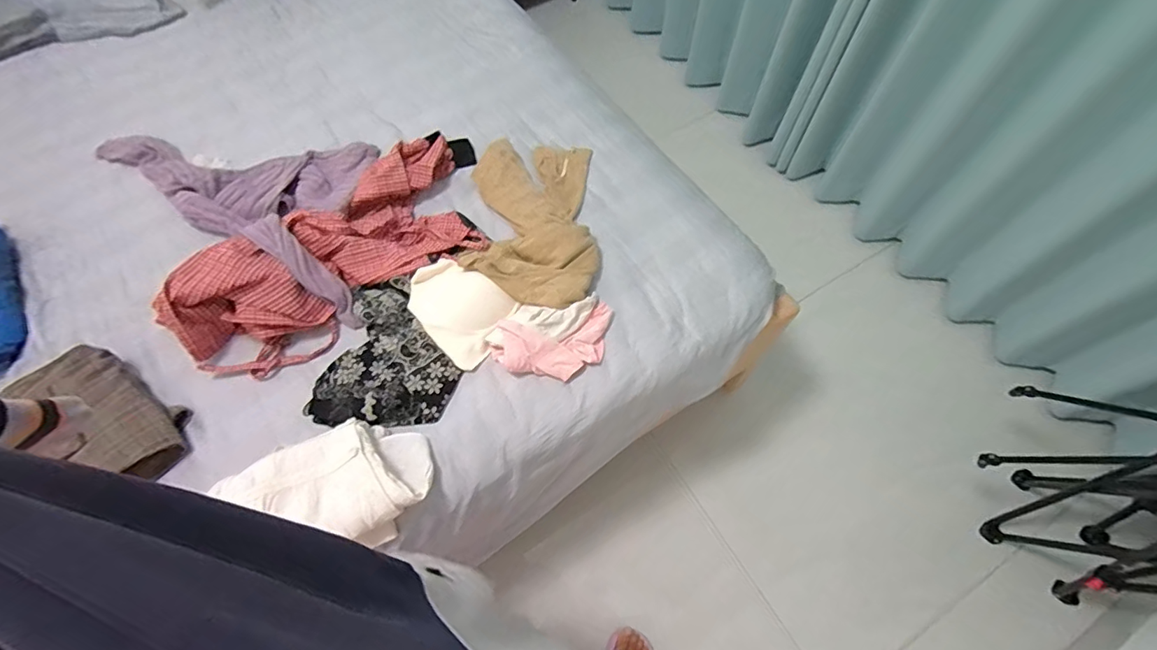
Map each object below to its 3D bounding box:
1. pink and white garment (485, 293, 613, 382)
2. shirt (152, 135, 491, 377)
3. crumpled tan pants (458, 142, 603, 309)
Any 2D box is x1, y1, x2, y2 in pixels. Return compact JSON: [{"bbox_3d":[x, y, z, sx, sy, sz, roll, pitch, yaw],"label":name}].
[{"bbox_3d":[-0.045,0.022,0.820,0.206,0.046,0.132,-8,62,-3],"label":"pink and white garment"},{"bbox_3d":[-0.411,-0.147,0.870,0.589,0.099,0.304,-39,68,-18],"label":"shirt"},{"bbox_3d":[-0.086,-0.202,0.927,0.228,0.049,0.402,-2,62,0],"label":"crumpled tan pants"}]

